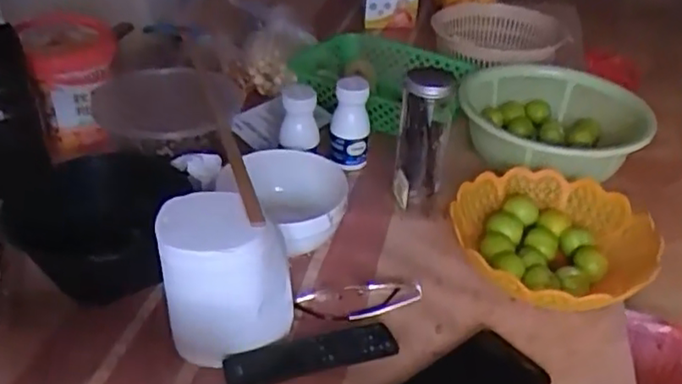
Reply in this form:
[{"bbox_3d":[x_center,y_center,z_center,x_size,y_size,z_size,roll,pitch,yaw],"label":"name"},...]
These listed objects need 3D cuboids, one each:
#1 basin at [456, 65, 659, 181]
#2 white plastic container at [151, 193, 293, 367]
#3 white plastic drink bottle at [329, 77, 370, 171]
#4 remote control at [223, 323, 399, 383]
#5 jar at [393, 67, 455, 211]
[{"bbox_3d":[0.271,-0.080,0.851,0.218,0.086,0.218,2,35,-1],"label":"basin"},{"bbox_3d":[-0.094,0.074,0.545,0.101,0.127,0.080,-1,36,-5],"label":"white plastic container"},{"bbox_3d":[0.010,-0.082,0.788,0.046,0.104,0.038,8,36,7],"label":"white plastic drink bottle"},{"bbox_3d":[-0.024,0.141,0.554,0.146,0.022,0.033,-7,37,-13],"label":"remote control"},{"bbox_3d":[0.089,-0.053,0.719,0.053,0.163,0.054,0,36,0],"label":"jar"}]

